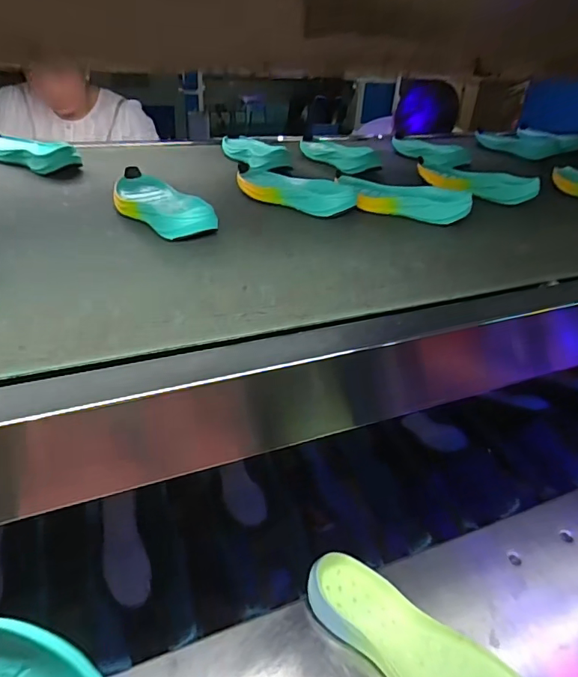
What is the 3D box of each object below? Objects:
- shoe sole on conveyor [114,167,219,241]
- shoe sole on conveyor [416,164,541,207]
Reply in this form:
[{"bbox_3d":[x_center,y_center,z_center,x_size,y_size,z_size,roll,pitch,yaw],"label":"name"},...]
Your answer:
[{"bbox_3d":[-0.178,-0.188,0.663,0.100,0.037,0.219,-14,38,-24],"label":"shoe sole on conveyor"},{"bbox_3d":[0.332,-0.286,0.866,0.100,0.036,0.222,-22,42,-33],"label":"shoe sole on conveyor"}]

